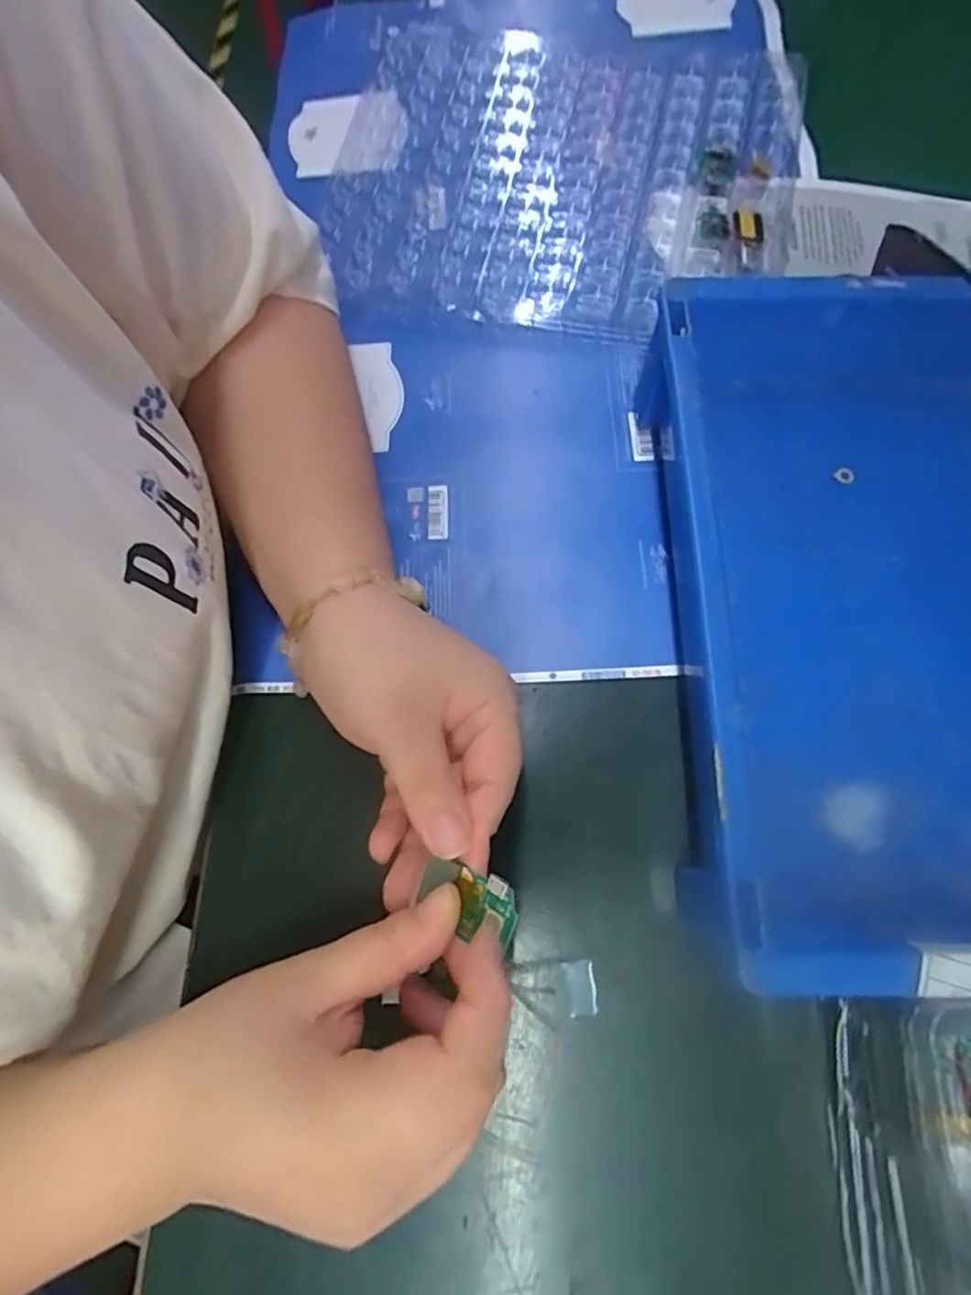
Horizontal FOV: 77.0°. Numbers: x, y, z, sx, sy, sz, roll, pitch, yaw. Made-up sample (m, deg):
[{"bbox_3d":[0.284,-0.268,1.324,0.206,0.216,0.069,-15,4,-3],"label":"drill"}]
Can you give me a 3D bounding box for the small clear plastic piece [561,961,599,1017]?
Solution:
[{"bbox_3d":[0.041,0.148,0.264,0.013,0.004,0.021,-7,72,-1],"label":"small clear plastic piece"}]

